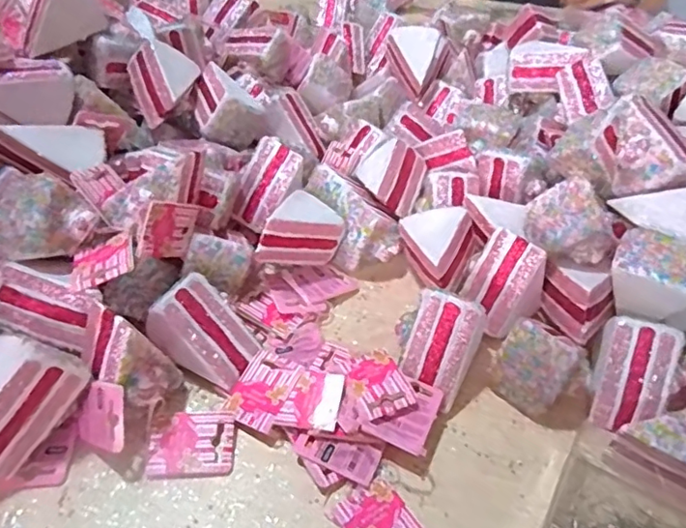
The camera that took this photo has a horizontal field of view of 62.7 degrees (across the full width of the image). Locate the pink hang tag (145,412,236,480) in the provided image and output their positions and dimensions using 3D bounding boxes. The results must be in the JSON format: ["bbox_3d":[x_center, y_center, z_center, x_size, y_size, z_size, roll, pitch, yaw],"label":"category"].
[{"bbox_3d":[-0.111,0.133,0.417,0.060,0.005,0.046,1,58,-7],"label":"pink hang tag"}]

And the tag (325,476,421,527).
[{"bbox_3d":[0.027,0.179,0.379,0.046,0.005,0.062,-26,50,-27],"label":"tag"}]

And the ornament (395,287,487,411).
[{"bbox_3d":[0.075,0.064,0.454,0.070,0.058,0.070,21,49,18],"label":"ornament"}]

